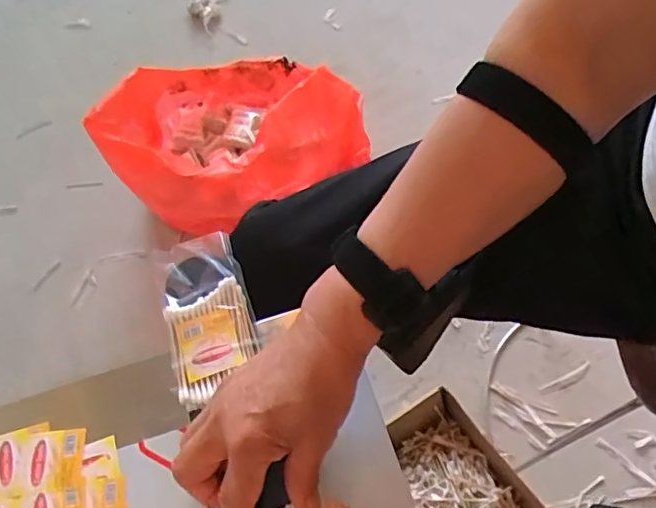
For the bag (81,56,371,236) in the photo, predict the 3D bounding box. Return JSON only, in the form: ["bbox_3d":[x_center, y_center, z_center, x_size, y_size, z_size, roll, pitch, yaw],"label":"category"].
[{"bbox_3d":[-0.161,-0.216,0.963,0.402,0.187,0.317,-40,67,-16],"label":"bag"}]

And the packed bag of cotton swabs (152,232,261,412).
[{"bbox_3d":[-0.089,0.044,0.417,0.062,0.024,0.122,-16,62,-5],"label":"packed bag of cotton swabs"}]

